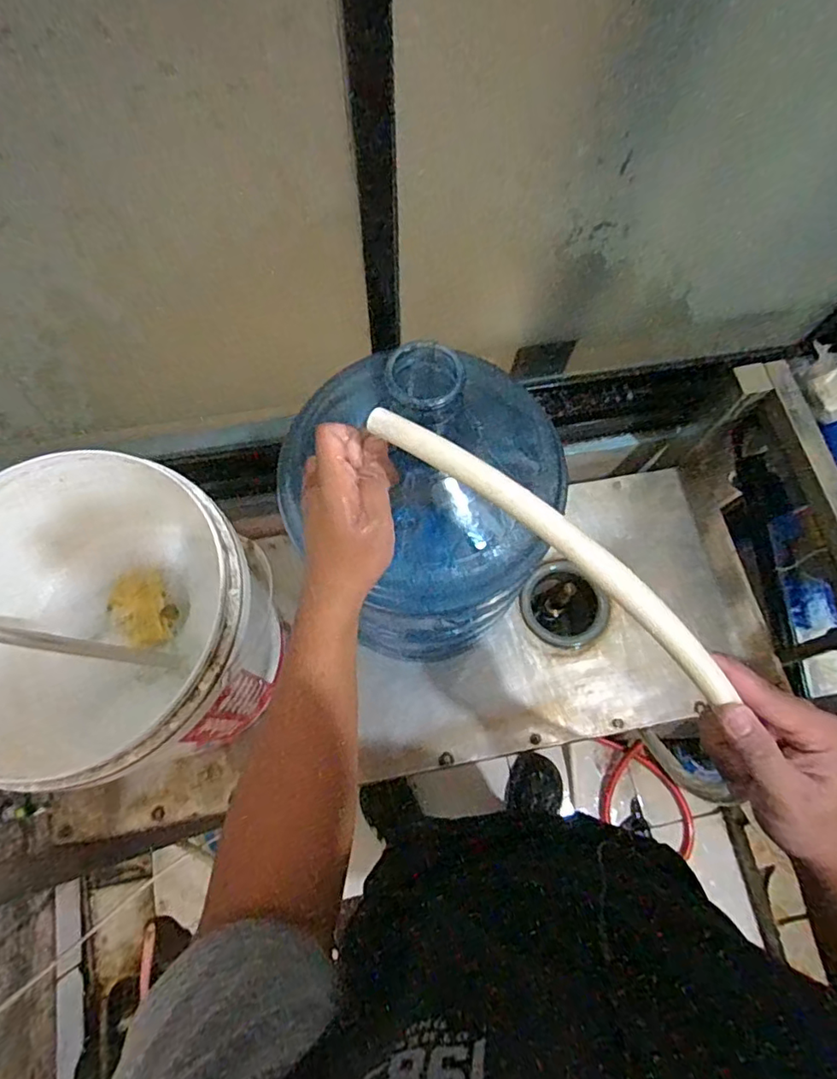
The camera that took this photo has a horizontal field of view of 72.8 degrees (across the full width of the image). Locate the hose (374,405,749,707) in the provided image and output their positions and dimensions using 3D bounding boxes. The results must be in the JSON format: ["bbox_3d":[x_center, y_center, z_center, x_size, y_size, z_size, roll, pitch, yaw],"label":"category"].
[{"bbox_3d":[0.078,0.001,0.341,0.269,0.033,0.019,39,75,8],"label":"hose"}]

